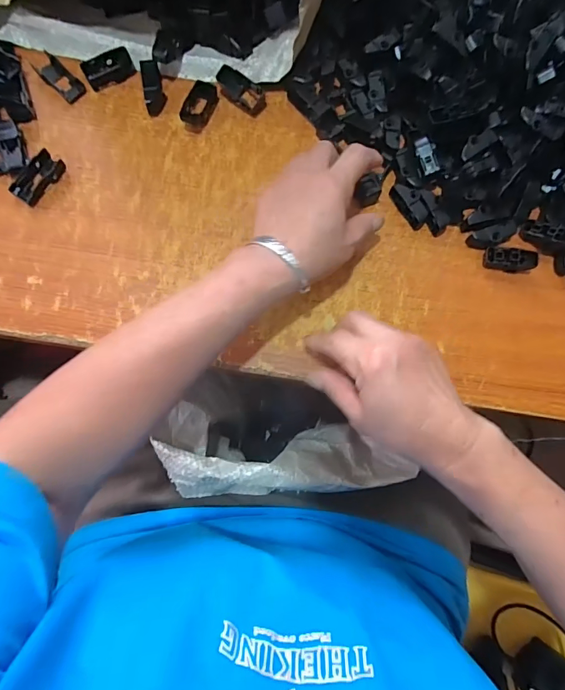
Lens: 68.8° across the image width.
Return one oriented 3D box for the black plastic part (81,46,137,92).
[{"bbox_3d":[-0.181,-0.289,0.428,0.050,0.015,0.030,-29,82,-8],"label":"black plastic part"}]

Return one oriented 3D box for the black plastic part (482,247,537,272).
[{"bbox_3d":[0.219,-0.082,0.396,0.046,0.014,0.019,10,81,19],"label":"black plastic part"}]

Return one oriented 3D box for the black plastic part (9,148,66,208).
[{"bbox_3d":[-0.238,-0.162,0.402,0.028,0.008,0.053,32,79,4],"label":"black plastic part"}]

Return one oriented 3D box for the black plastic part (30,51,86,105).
[{"bbox_3d":[-0.230,-0.275,0.425,0.056,0.013,0.024,43,80,6],"label":"black plastic part"}]

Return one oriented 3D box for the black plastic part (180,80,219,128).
[{"bbox_3d":[-0.085,-0.245,0.418,0.025,0.011,0.045,18,82,2],"label":"black plastic part"}]

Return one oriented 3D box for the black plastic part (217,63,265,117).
[{"bbox_3d":[-0.043,-0.264,0.426,0.051,0.019,0.023,34,79,4],"label":"black plastic part"}]

